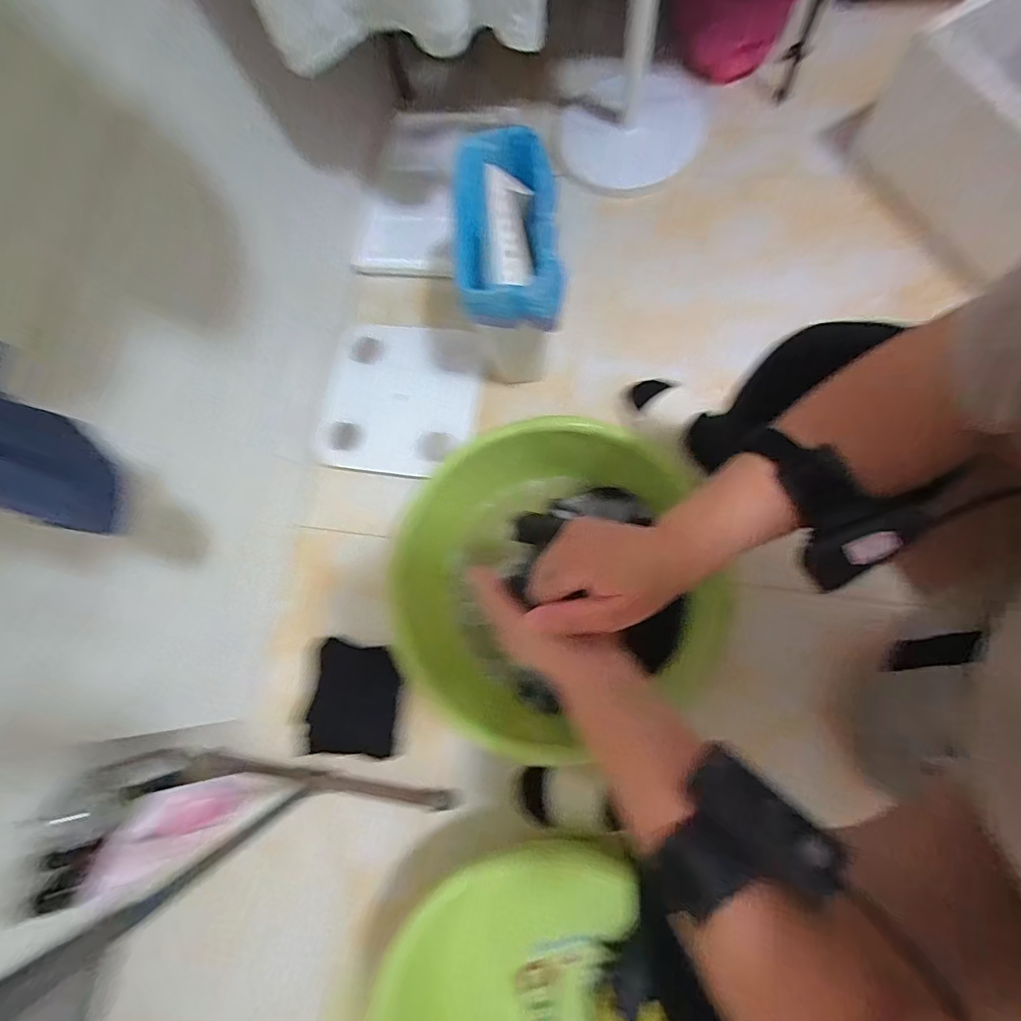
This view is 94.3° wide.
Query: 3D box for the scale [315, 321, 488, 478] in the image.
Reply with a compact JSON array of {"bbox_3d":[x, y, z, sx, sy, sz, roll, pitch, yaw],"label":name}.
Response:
[{"bbox_3d":[-0.208,-0.207,0.876,0.297,0.034,0.277,7,85,12],"label":"scale"}]

